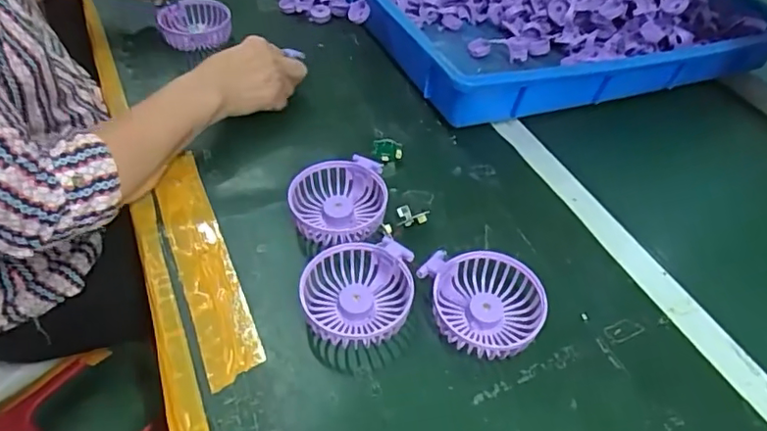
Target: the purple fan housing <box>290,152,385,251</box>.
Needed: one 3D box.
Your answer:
[{"bbox_3d":[-0.040,-0.010,0.532,0.097,0.036,0.082,-12,49,-14],"label":"purple fan housing"}]

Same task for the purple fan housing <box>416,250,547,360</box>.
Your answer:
[{"bbox_3d":[0.087,0.068,0.465,0.092,0.031,0.095,-21,52,-21],"label":"purple fan housing"}]

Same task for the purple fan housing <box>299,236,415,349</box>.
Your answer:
[{"bbox_3d":[-0.021,0.065,0.466,0.087,0.037,0.087,5,47,-3],"label":"purple fan housing"}]

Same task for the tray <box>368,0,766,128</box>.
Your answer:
[{"bbox_3d":[0.241,-0.306,0.775,0.523,0.092,0.365,-16,51,-15],"label":"tray"}]

